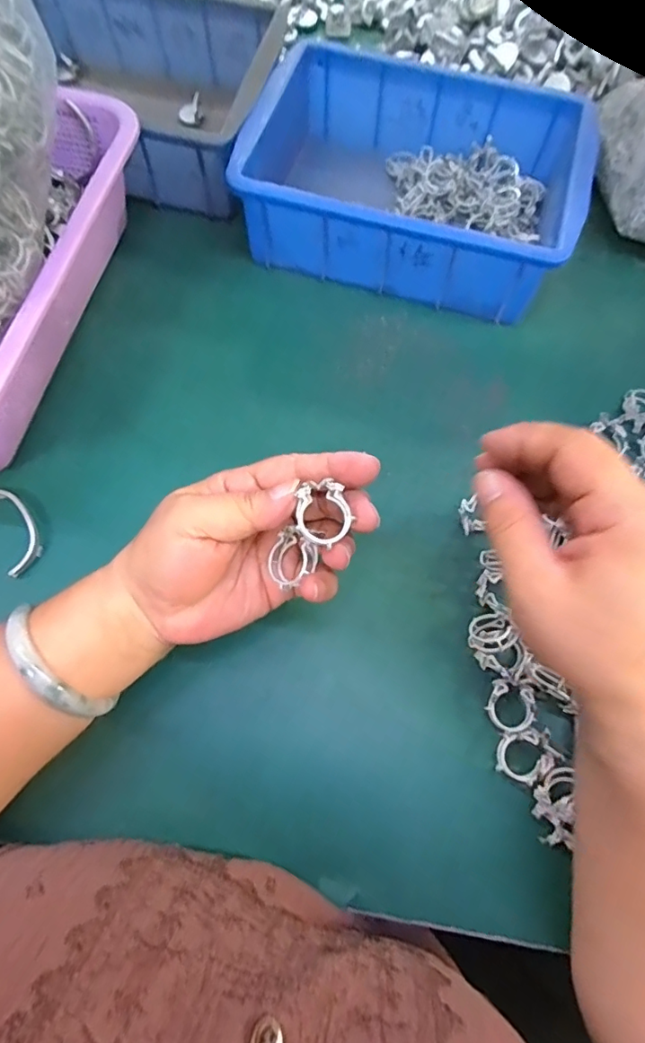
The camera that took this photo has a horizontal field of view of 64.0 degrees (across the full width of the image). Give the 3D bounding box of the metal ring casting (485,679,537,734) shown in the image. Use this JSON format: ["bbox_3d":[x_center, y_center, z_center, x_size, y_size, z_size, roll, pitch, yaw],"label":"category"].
[{"bbox_3d":[0.107,0.106,0.292,0.024,0.009,0.026,18,71,4],"label":"metal ring casting"}]

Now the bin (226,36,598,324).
[{"bbox_3d":[0.070,-0.266,0.408,0.245,0.079,0.171,17,71,4],"label":"bin"}]

